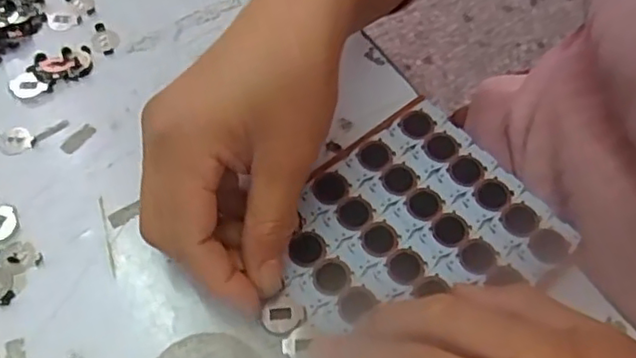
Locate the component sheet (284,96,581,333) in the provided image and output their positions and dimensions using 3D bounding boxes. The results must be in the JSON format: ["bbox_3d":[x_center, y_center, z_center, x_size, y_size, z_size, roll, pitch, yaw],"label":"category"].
[{"bbox_3d":[0.044,0.026,0.305,0.122,0.004,0.110,-35,67,-20],"label":"component sheet"}]

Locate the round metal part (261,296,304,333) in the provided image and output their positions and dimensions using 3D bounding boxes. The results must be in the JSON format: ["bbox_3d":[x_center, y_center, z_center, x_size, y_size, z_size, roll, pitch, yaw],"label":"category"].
[{"bbox_3d":[-0.016,0.060,0.282,0.018,0.004,0.016,-34,66,-19],"label":"round metal part"}]

